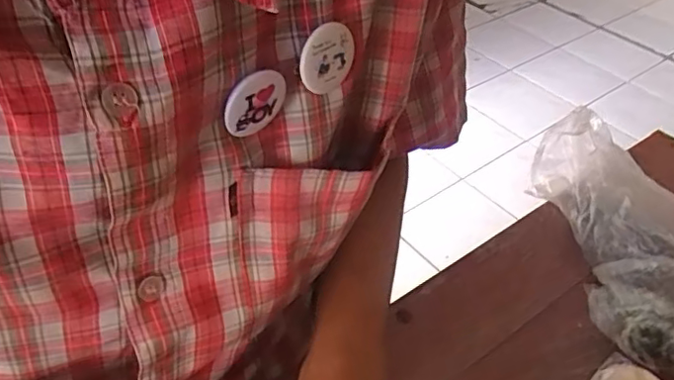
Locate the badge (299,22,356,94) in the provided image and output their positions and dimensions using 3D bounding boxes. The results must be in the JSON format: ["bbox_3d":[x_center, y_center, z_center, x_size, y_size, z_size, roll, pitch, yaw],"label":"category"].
[{"bbox_3d":[-0.004,-0.058,0.244,0.030,0.029,0.006,-10,28,-44],"label":"badge"}]

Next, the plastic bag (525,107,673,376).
[{"bbox_3d":[0.208,0.037,0.401,0.067,0.077,0.194,-4,43,-9],"label":"plastic bag"}]

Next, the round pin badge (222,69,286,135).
[{"bbox_3d":[-0.033,-0.036,0.230,0.029,0.028,0.004,-32,54,-34],"label":"round pin badge"}]

